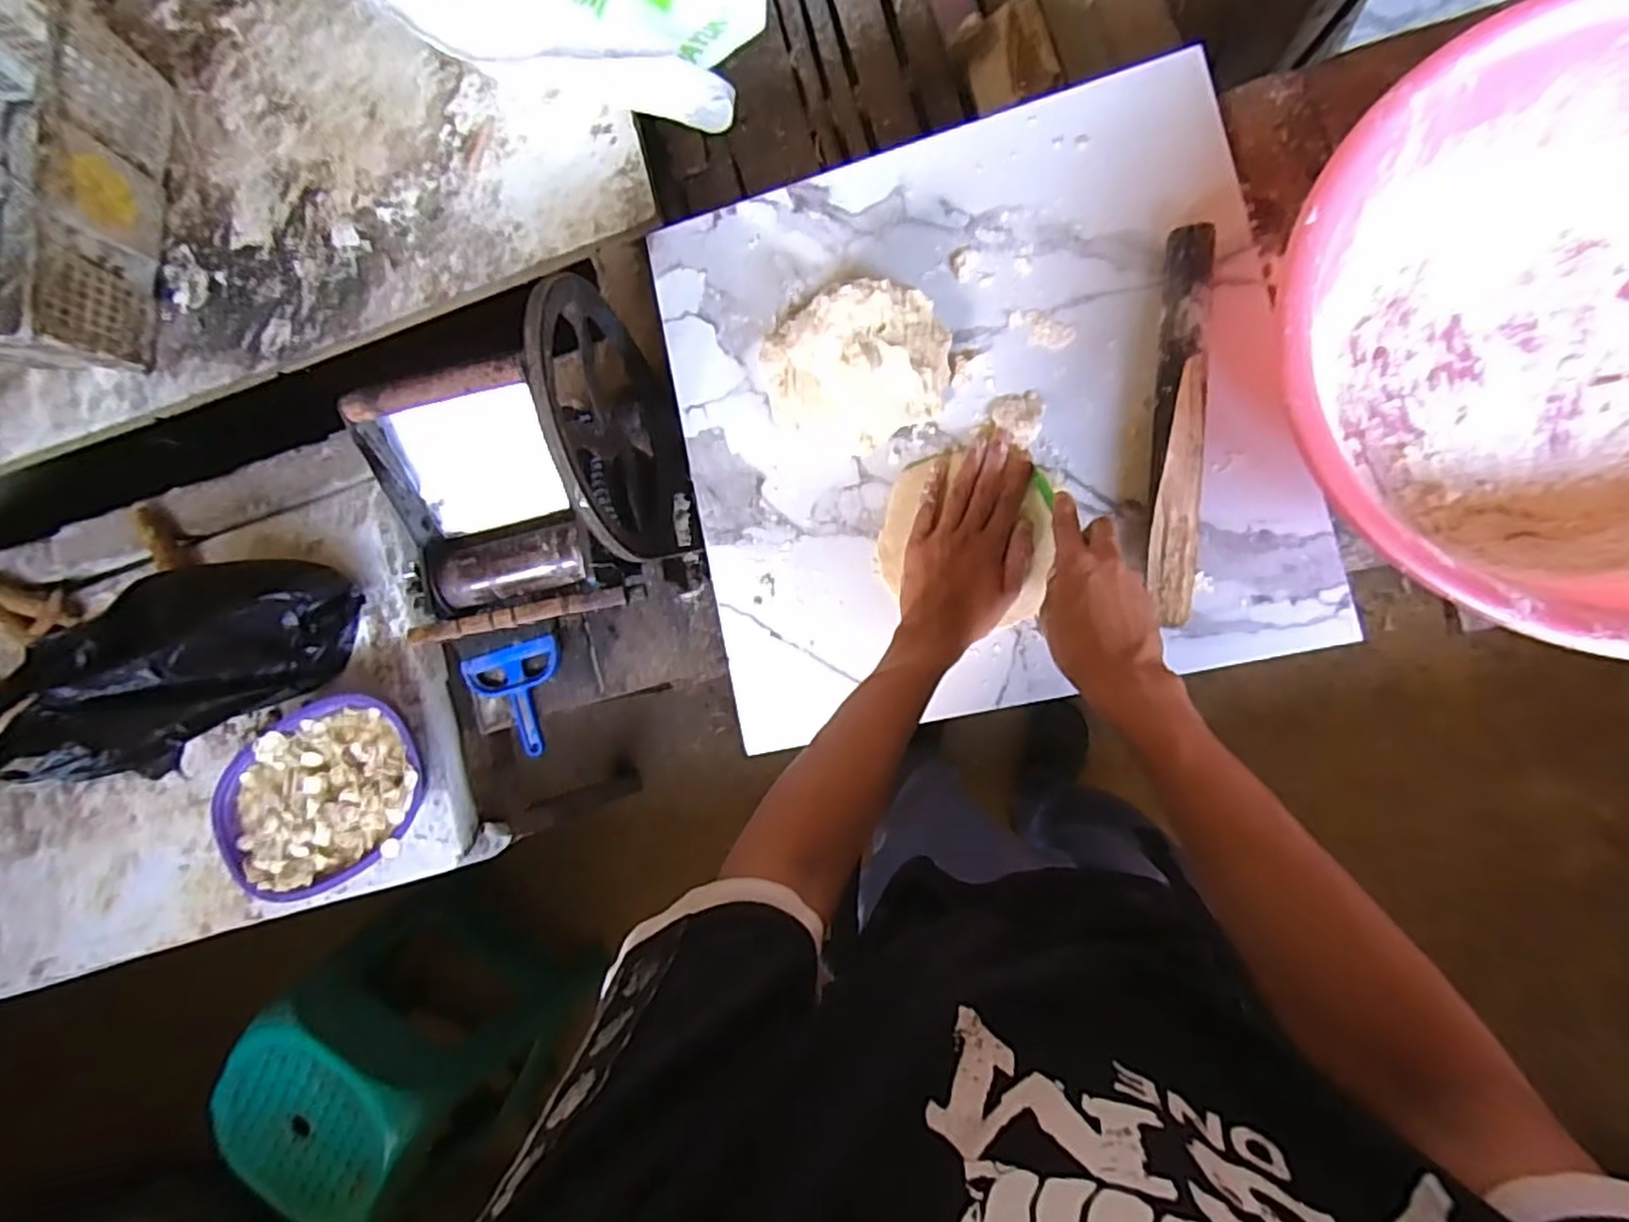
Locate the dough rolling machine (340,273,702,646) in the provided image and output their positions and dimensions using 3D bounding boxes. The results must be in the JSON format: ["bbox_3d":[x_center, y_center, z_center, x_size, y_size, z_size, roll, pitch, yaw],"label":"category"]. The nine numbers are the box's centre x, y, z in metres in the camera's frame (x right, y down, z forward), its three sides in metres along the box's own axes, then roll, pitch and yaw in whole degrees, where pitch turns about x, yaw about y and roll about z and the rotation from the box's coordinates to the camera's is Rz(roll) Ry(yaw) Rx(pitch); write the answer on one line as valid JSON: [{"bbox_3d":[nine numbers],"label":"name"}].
[{"bbox_3d":[-0.281,-0.137,0.719,0.248,0.303,0.297,-10,86,8],"label":"dough rolling machine"}]

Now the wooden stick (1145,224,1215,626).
[{"bbox_3d":[0.282,-0.141,0.559,0.036,0.038,0.293,4,89,9],"label":"wooden stick"}]

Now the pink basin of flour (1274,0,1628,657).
[{"bbox_3d":[0.525,-0.176,0.480,0.403,0.122,0.394,0,88,9],"label":"pink basin of flour"}]

